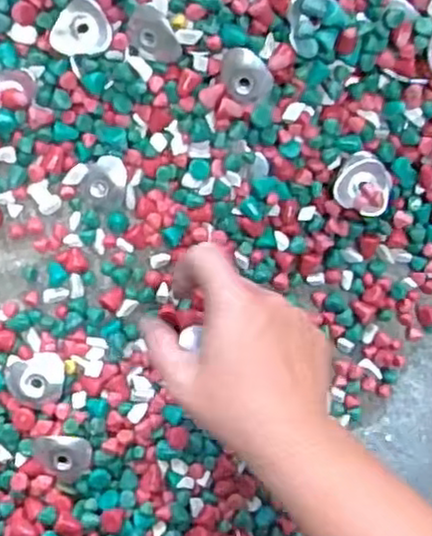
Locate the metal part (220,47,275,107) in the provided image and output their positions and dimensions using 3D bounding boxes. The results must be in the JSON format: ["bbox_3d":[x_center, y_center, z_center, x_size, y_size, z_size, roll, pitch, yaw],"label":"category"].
[{"bbox_3d":[0.019,-0.115,0.430,0.034,0.008,0.030,15,101,-23],"label":"metal part"}]

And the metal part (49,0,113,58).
[{"bbox_3d":[-0.079,-0.143,0.423,0.035,0.010,0.035,7,95,9],"label":"metal part"}]

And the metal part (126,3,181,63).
[{"bbox_3d":[-0.036,-0.136,0.421,0.035,0.008,0.029,31,119,2],"label":"metal part"}]

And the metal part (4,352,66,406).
[{"bbox_3d":[-0.112,0.069,0.441,0.035,0.009,0.031,-7,89,-6],"label":"metal part"}]

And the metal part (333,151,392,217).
[{"bbox_3d":[0.095,-0.054,0.457,0.036,0.019,0.035,0,88,-6],"label":"metal part"}]

